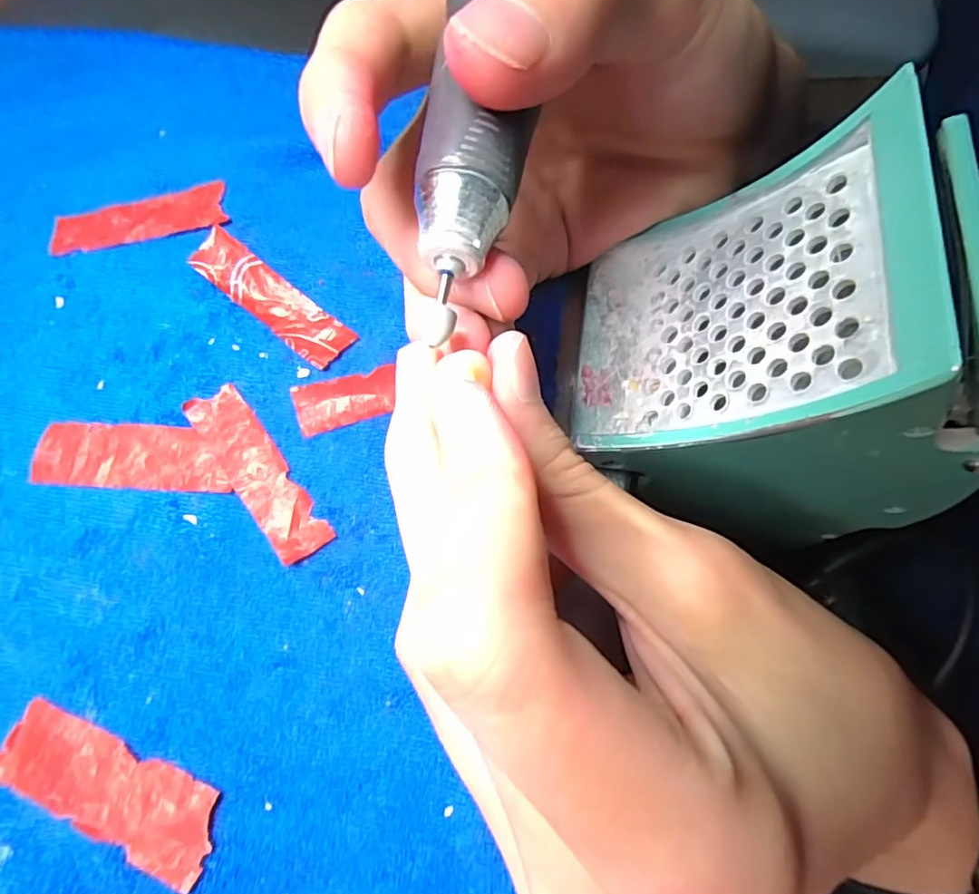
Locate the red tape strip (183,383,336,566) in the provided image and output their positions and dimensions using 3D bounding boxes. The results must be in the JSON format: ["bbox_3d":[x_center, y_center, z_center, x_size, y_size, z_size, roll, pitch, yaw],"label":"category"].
[{"bbox_3d":[-0.067,0.007,0.160,0.015,0.004,0.058,-36,75,-11],"label":"red tape strip"}]

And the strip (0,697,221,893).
[{"bbox_3d":[-0.091,0.082,0.133,0.057,0.004,0.019,21,66,8],"label":"strip"}]

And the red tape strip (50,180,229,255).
[{"bbox_3d":[-0.120,-0.078,0.187,0.058,0.004,0.016,-12,71,-3],"label":"red tape strip"}]

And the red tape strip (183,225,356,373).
[{"bbox_3d":[-0.070,-0.047,0.176,0.058,0.008,0.016,36,75,13],"label":"red tape strip"}]

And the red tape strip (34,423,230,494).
[{"bbox_3d":[-0.104,0.002,0.161,0.057,0.004,0.019,2,71,2],"label":"red tape strip"}]

